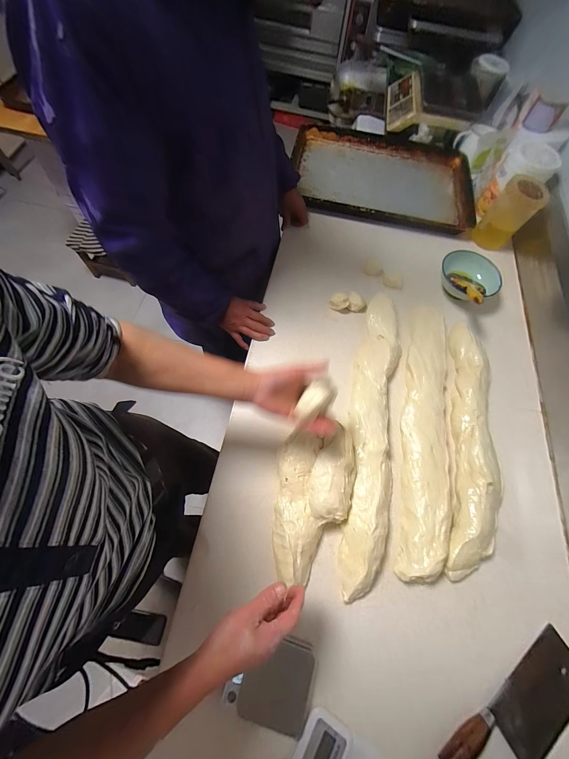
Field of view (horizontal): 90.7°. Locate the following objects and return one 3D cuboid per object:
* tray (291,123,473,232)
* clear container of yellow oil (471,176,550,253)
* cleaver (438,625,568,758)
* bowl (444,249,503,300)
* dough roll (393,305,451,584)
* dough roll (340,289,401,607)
[{"bbox_3d":[0.332,-0.686,0.952,0.611,0.046,0.444,6,67,-1],"label":"tray"},{"bbox_3d":[0.655,-0.482,0.824,0.092,0.160,0.110,-42,75,-18],"label":"clear container of yellow oil"},{"bbox_3d":[0.390,0.553,0.453,0.294,0.022,0.103,-26,71,-13],"label":"cleaver"},{"bbox_3d":[0.510,-0.283,0.791,0.157,0.067,0.157,1,67,-3],"label":"bowl"},{"bbox_3d":[0.313,0.089,0.624,0.112,0.046,0.621,12,67,2],"label":"dough roll"},{"bbox_3d":[0.194,0.088,0.615,0.109,0.049,0.663,13,67,2],"label":"dough roll"}]

